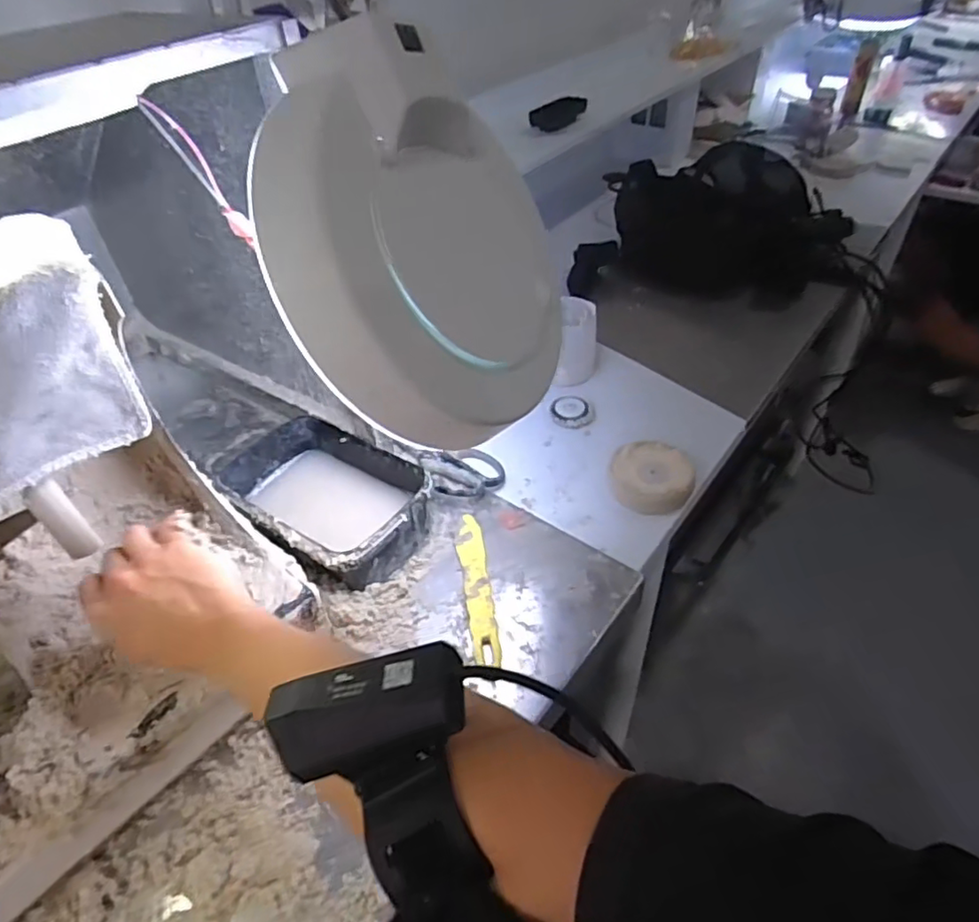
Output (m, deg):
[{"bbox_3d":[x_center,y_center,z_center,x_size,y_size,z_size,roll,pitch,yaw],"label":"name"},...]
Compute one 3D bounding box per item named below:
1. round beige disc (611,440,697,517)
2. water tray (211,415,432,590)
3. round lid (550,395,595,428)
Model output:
[{"bbox_3d":[0.167,0.016,0.628,0.080,0.024,0.084,-2,45,2],"label":"round beige disc"},{"bbox_3d":[-0.155,0.037,0.577,0.189,0.058,0.129,23,51,25],"label":"water tray"},{"bbox_3d":[0.096,-0.059,0.721,0.045,0.015,0.046,-2,45,2],"label":"round lid"}]

